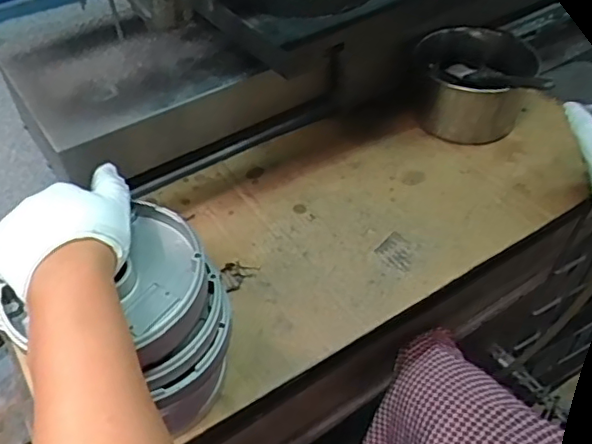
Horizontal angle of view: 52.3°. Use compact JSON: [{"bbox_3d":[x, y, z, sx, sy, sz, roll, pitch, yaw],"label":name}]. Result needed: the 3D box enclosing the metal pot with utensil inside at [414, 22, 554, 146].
[{"bbox_3d":[0.231,-0.183,0.788,0.144,0.094,0.170,9,47,10],"label":"metal pot with utensil inside"}]

